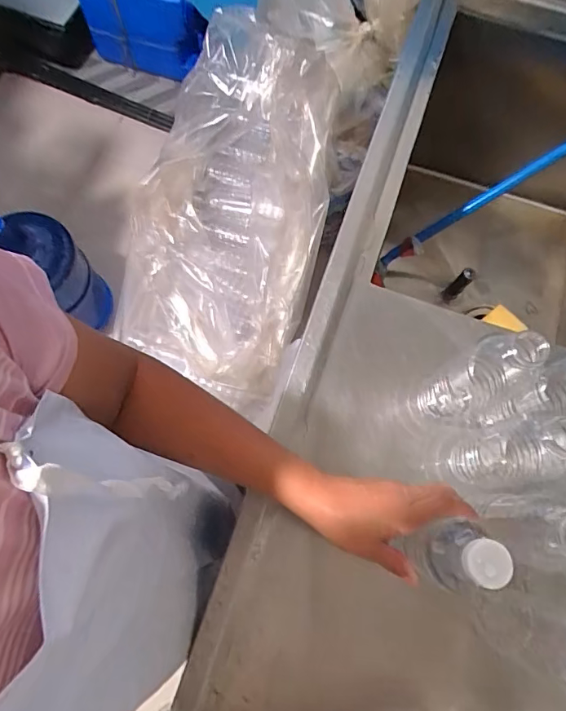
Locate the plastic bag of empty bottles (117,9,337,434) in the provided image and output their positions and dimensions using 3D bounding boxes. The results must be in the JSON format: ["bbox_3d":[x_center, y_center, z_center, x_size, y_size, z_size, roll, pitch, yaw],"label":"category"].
[{"bbox_3d":[-0.086,-0.250,0.811,0.303,0.238,0.631,13,73,2],"label":"plastic bag of empty bottles"}]

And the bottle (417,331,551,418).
[{"bbox_3d":[0.198,0.024,0.461,0.058,0.203,0.053,1,73,-2],"label":"bottle"}]

